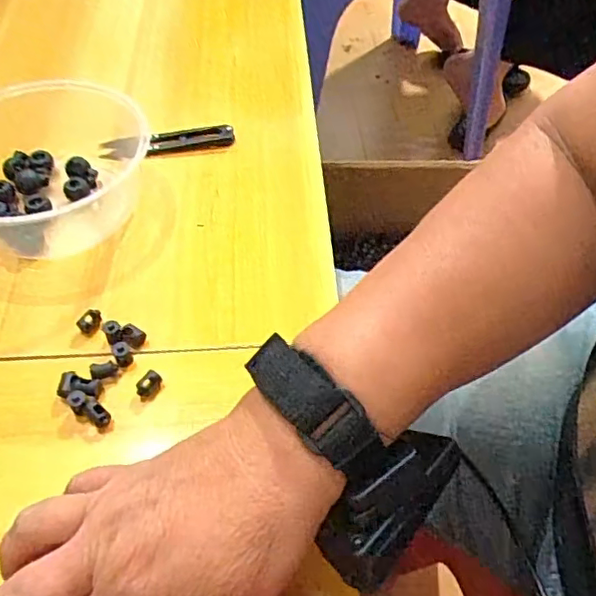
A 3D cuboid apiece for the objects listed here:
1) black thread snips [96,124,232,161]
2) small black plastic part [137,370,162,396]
[{"bbox_3d":[-0.101,-0.123,0.466,0.101,0.010,0.022,-11,51,-11],"label":"black thread snips"},{"bbox_3d":[-0.082,0.048,0.330,0.009,0.008,0.014,22,53,17],"label":"small black plastic part"}]

